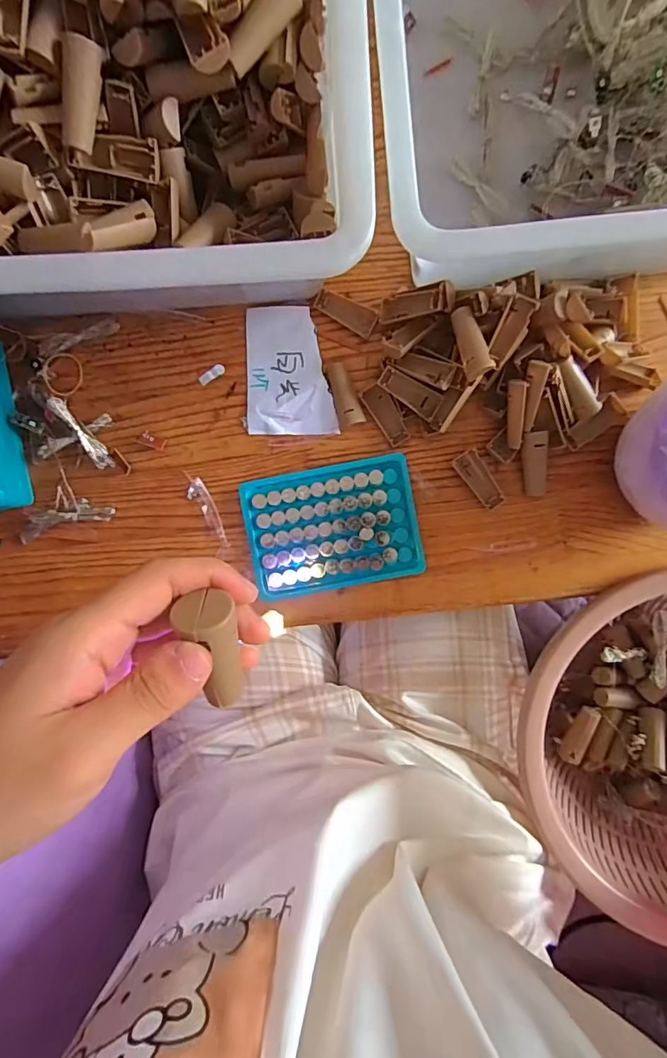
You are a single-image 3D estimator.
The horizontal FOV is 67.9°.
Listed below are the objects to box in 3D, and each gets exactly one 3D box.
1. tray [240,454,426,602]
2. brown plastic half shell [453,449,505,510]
[{"bbox_3d":[-0.001,0.000,0.388,0.131,0.006,0.095,-10,91,0],"label":"tray"},{"bbox_3d":[0.116,-0.038,0.390,0.019,0.010,0.049,-38,91,0],"label":"brown plastic half shell"}]

